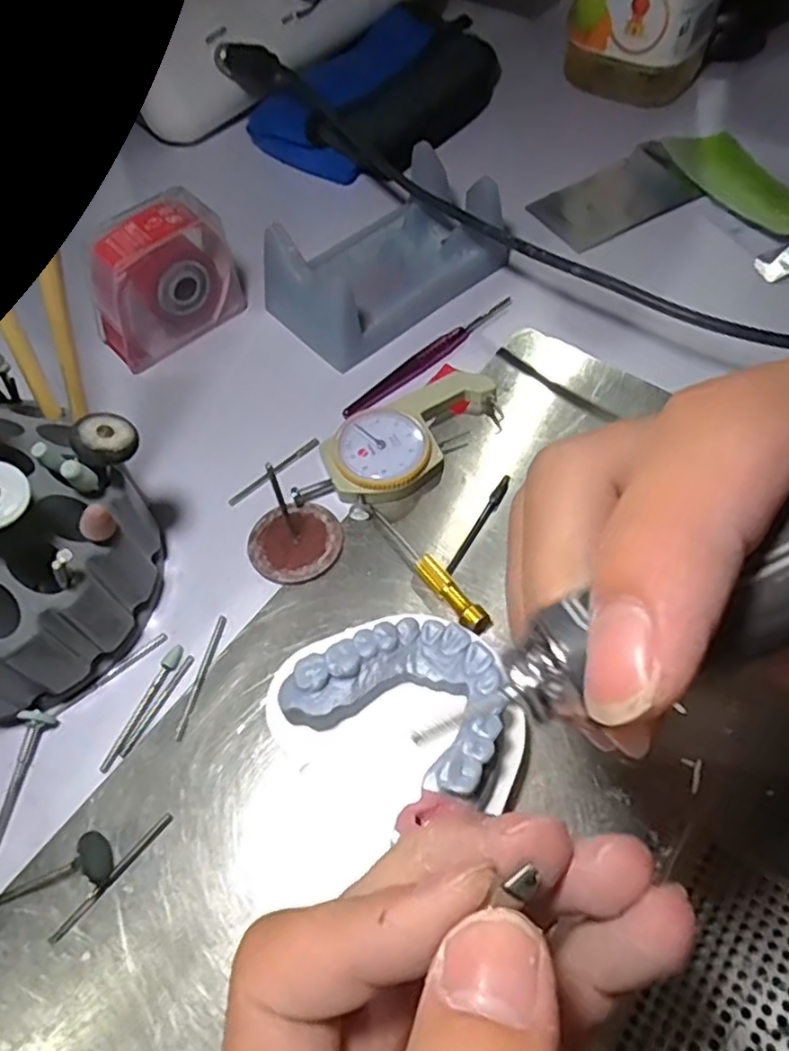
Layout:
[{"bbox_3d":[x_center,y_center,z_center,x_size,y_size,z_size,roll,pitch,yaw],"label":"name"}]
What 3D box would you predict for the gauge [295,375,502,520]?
[{"bbox_3d":[0.004,-0.032,0.266,0.090,0.012,0.040,-35,63,-16],"label":"gauge"}]

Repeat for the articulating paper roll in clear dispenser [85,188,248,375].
[{"bbox_3d":[-0.103,-0.107,0.292,0.027,0.051,0.066,40,69,23],"label":"articulating paper roll in clear dispenser"}]

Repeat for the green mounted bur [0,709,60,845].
[{"bbox_3d":[-0.119,0.081,0.207,0.007,0.010,0.046,10,60,7],"label":"green mounted bur"}]

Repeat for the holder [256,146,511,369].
[{"bbox_3d":[-0.004,-0.125,0.307,0.106,0.038,0.066,-35,63,-16],"label":"holder"}]

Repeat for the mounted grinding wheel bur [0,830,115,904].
[{"bbox_3d":[-0.102,0.104,0.196,0.041,0.015,0.014,-27,61,7],"label":"mounted grinding wheel bur"}]

